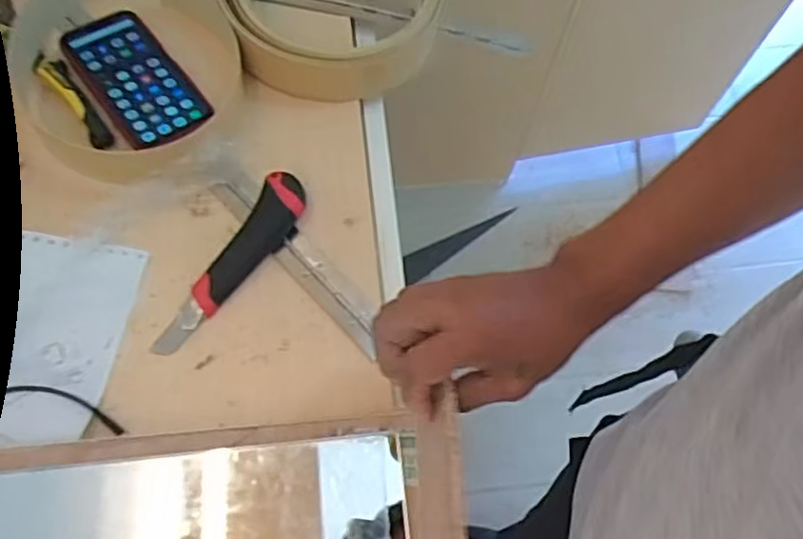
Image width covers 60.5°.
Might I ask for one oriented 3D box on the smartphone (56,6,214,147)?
[{"bbox_3d":[-0.250,-0.179,0.643,0.077,0.017,0.166,-35,71,-17],"label":"smartphone"}]

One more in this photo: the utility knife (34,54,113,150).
[{"bbox_3d":[-0.297,-0.153,0.623,0.021,0.014,0.115,-35,71,-17],"label":"utility knife"}]

